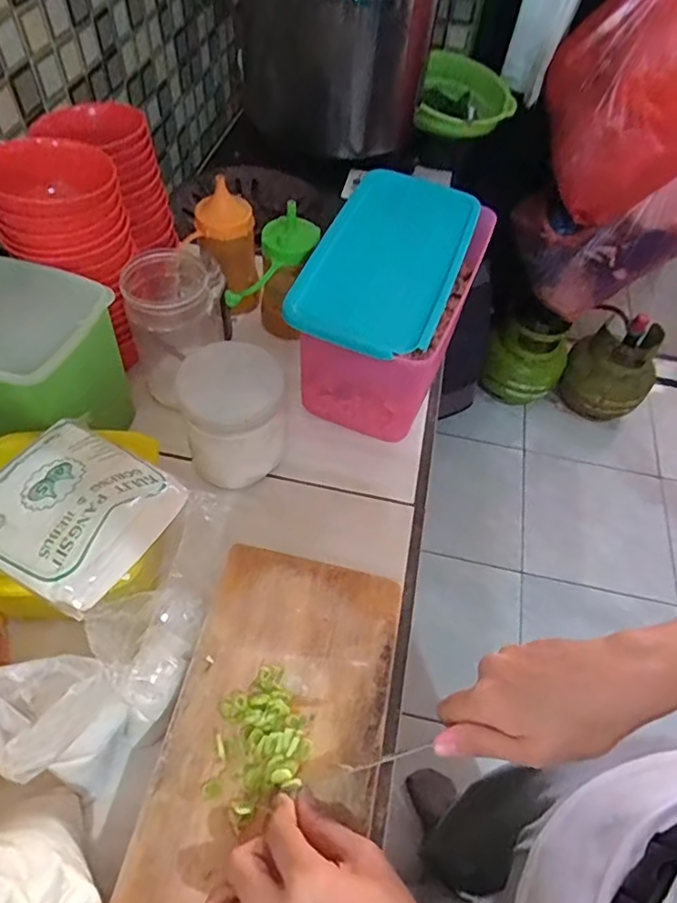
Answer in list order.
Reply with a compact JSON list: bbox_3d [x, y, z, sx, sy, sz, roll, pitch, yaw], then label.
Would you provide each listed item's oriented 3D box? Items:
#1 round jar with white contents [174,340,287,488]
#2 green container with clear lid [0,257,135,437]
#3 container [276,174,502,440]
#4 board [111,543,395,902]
[{"bbox_3d":[-0.089,-0.025,0.497,0.084,0.114,0.078,2,55,-3],"label":"round jar with white contents"},{"bbox_3d":[-0.250,-0.069,0.481,0.118,0.138,0.107,24,57,12],"label":"green container with clear lid"},{"bbox_3d":[0.052,-0.143,0.576,0.127,0.150,0.237,21,56,10],"label":"container"},{"bbox_3d":[-0.040,0.179,0.359,0.130,0.010,0.243,10,55,3],"label":"board"}]

